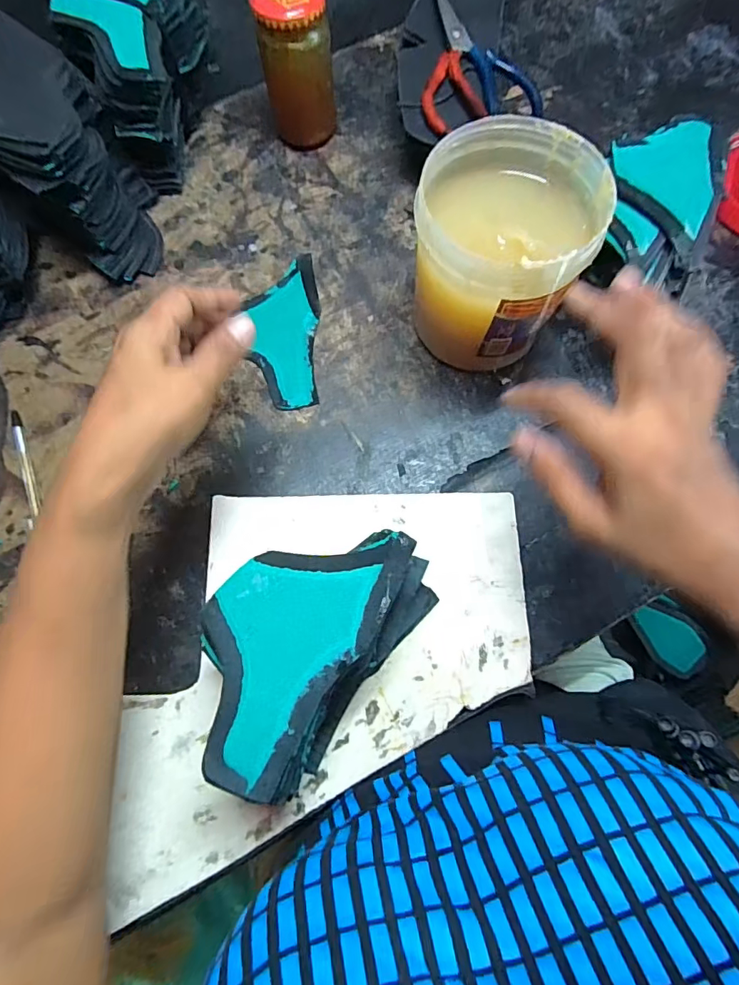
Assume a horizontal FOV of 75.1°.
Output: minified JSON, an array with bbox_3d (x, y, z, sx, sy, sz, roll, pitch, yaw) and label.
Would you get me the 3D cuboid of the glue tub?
[{"bbox_3d":[0.092,-0.170,0.359,0.109,0.130,0.115,0,74,1],"label":"glue tub"}]

